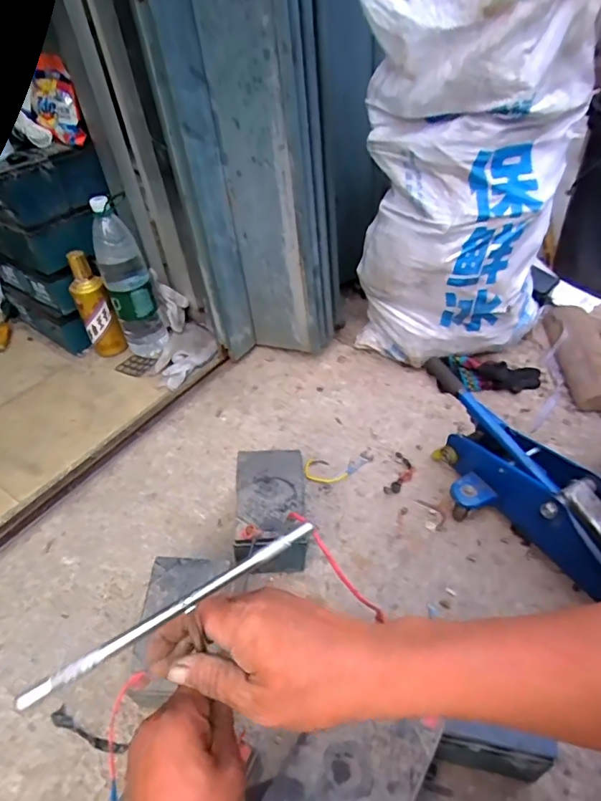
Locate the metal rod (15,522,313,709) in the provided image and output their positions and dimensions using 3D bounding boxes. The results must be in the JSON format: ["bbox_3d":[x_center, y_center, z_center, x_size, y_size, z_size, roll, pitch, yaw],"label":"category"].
[{"bbox_3d":[-0.067,0.118,0.284,0.178,0.006,0.007,-25,47,-25],"label":"metal rod"}]

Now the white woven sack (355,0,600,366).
[{"bbox_3d":[0.280,-0.356,0.864,0.302,0.628,0.241,26,52,27],"label":"white woven sack"}]

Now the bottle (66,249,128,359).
[{"bbox_3d":[-0.432,-0.195,1.031,0.060,0.208,0.075,-36,52,-28],"label":"bottle"}]

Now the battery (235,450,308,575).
[{"bbox_3d":[-0.040,0.161,0.713,0.099,0.108,0.154,-8,40,1],"label":"battery"}]

